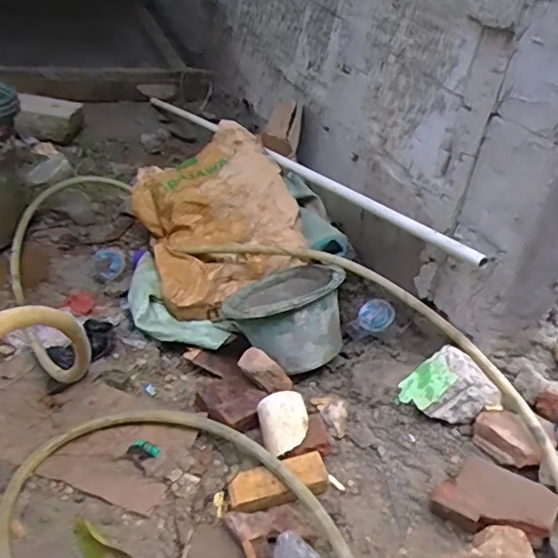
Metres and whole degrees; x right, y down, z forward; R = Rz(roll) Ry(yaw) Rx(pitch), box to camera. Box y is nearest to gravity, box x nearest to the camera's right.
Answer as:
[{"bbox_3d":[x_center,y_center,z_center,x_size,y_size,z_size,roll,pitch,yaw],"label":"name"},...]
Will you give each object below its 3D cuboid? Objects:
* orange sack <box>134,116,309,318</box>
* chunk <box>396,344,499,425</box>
[{"bbox_3d":[-0.155,-0.163,1.504,0.344,0.237,0.479,-6,38,-21],"label":"orange sack"},{"bbox_3d":[0.305,0.207,1.080,0.121,0.141,0.071,43,11,-7],"label":"chunk"}]

